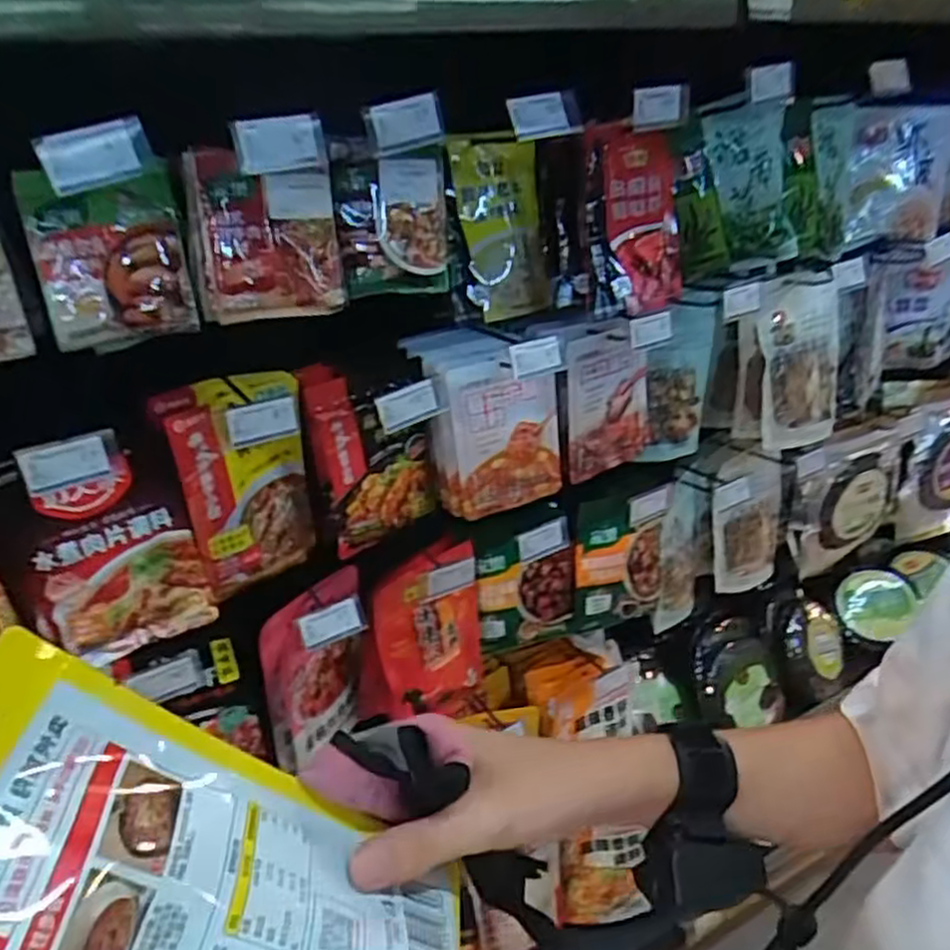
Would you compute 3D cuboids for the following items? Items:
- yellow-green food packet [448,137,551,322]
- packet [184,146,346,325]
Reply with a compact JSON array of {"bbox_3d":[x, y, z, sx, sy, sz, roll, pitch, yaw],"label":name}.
[{"bbox_3d":[0.031,-0.296,0.898,0.106,0.197,0.068,-2,28,2],"label":"yellow-green food packet"},{"bbox_3d":[-0.205,-0.233,0.726,0.138,0.151,0.047,-7,28,-8],"label":"packet"}]

